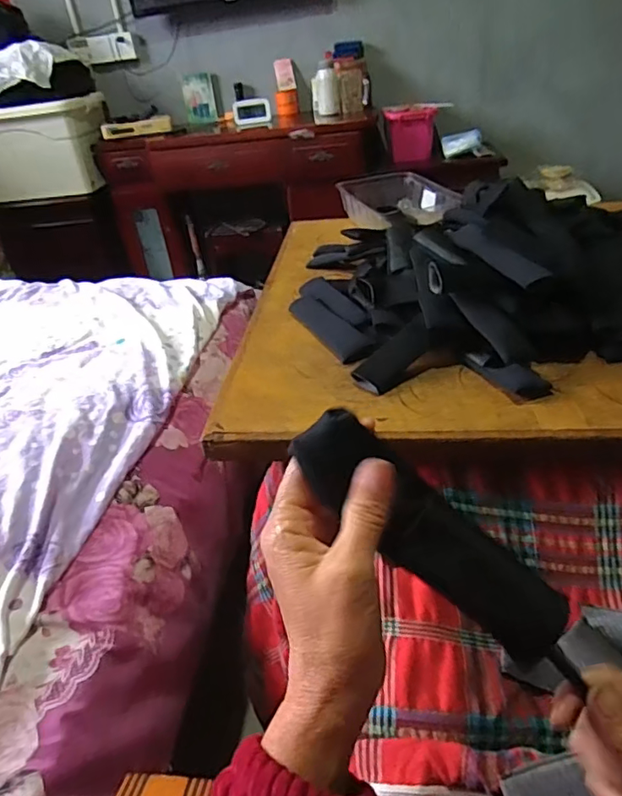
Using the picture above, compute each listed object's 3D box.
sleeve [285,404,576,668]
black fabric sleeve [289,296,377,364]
[{"bbox_3d":[0.063,0.076,0.282,0.174,0.031,0.042,41,43,-4],"label":"sleeve"},{"bbox_3d":[0.020,-0.100,0.727,0.045,0.016,0.181,-21,37,-19],"label":"black fabric sleeve"}]

